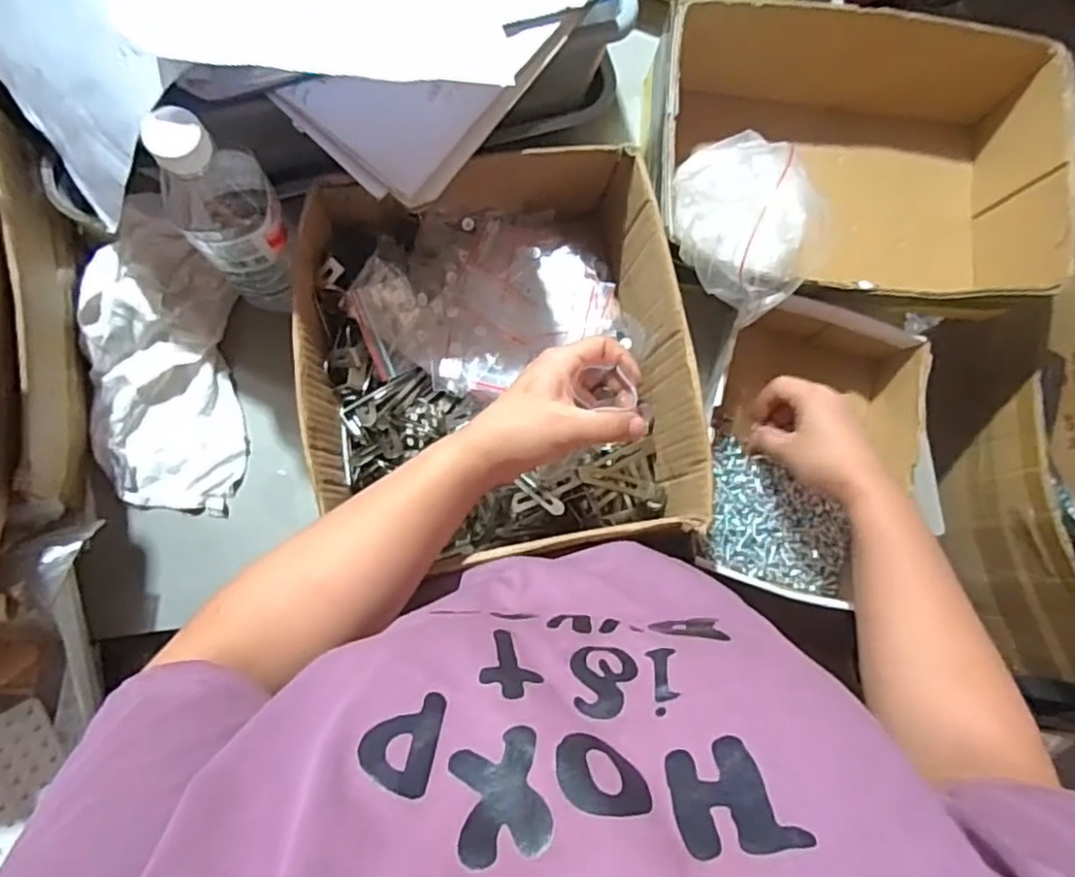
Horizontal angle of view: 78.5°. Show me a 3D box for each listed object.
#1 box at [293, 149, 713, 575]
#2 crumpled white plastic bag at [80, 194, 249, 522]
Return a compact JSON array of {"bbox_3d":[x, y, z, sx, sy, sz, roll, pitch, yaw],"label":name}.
[{"bbox_3d":[-0.035,-0.066,0.516,0.274,0.103,0.310,-9,83,-7],"label":"box"},{"bbox_3d":[-0.313,-0.062,0.547,0.115,0.045,0.249,-5,95,-6],"label":"crumpled white plastic bag"}]

